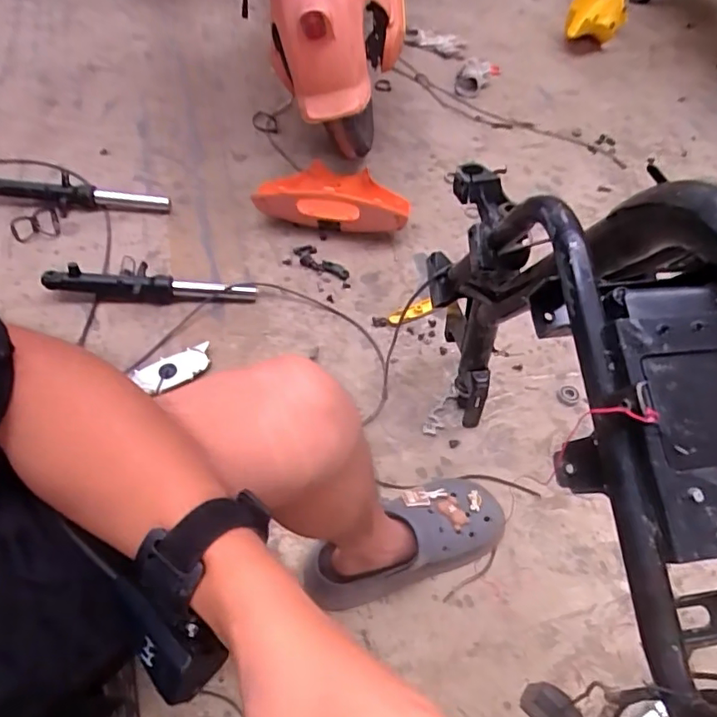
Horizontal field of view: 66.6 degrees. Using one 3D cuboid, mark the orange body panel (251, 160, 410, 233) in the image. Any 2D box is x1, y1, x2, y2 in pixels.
[{"bbox_3d":[-0.045,-0.365,1.191,0.320,0.103,0.178,13,57,7],"label":"orange body panel"}]

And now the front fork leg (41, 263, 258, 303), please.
[{"bbox_3d":[-0.374,-0.146,1.001,0.364,0.070,0.078,-4,56,-4],"label":"front fork leg"}]

